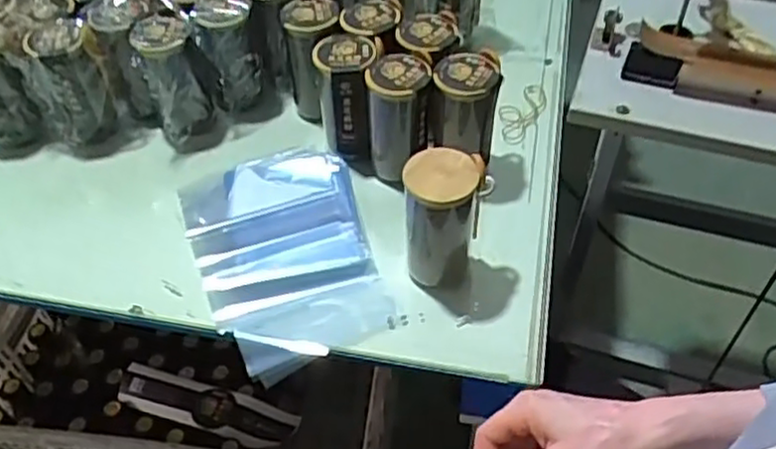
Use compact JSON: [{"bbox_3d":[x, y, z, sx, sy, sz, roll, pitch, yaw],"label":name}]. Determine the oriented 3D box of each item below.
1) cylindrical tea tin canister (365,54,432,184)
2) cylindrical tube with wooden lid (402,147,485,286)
[{"bbox_3d":[0.013,-0.112,0.814,0.067,0.158,0.062,0,48,0],"label":"cylindrical tea tin canister"},{"bbox_3d":[0.050,-0.006,0.695,0.068,0.149,0.070,0,48,0],"label":"cylindrical tube with wooden lid"}]

